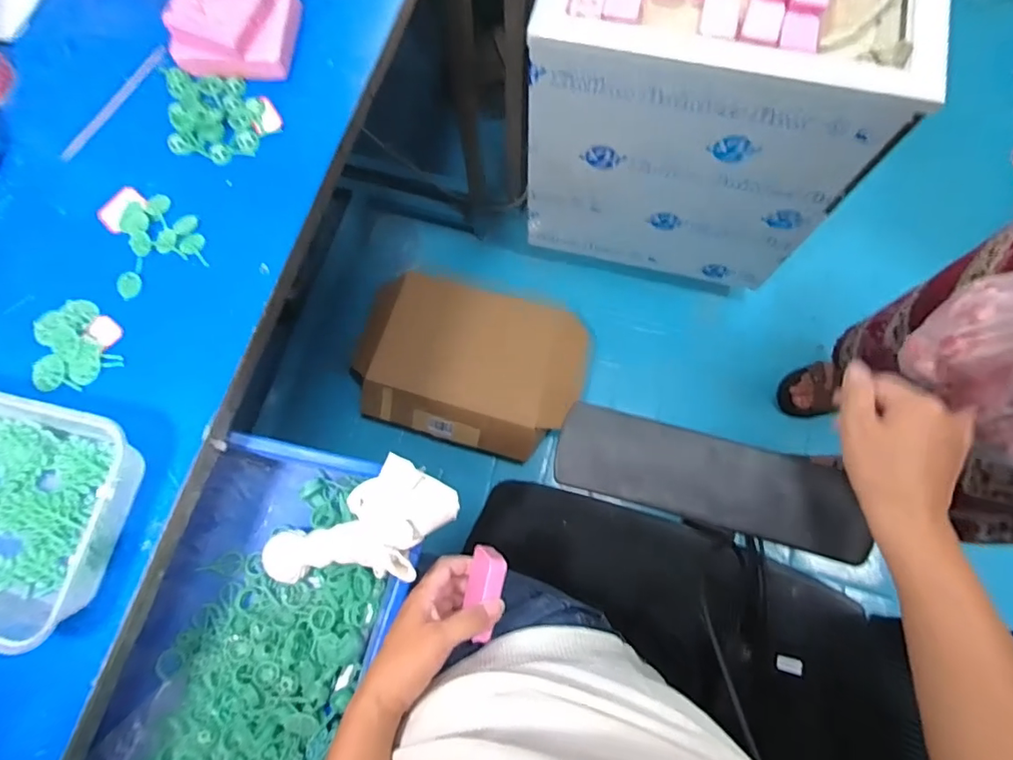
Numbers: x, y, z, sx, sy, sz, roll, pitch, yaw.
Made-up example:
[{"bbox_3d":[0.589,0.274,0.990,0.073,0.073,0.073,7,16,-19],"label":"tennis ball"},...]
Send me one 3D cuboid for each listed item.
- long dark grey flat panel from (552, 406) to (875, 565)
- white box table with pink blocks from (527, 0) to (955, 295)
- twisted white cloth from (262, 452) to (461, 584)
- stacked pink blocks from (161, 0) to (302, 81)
[{"bbox_3d":[0.167,0.081,0.441,0.248,0.019,0.068,14,76,5],"label":"long dark grey flat panel"},{"bbox_3d":[0.326,-0.518,0.962,0.490,0.509,0.431,13,76,5],"label":"white box table with pink blocks"},{"bbox_3d":[-0.135,0.140,0.492,0.190,0.042,0.096,-25,75,18],"label":"twisted white cloth"},{"bbox_3d":[-0.244,-0.316,0.483,0.094,0.047,0.084,5,75,2],"label":"stacked pink blocks"}]

